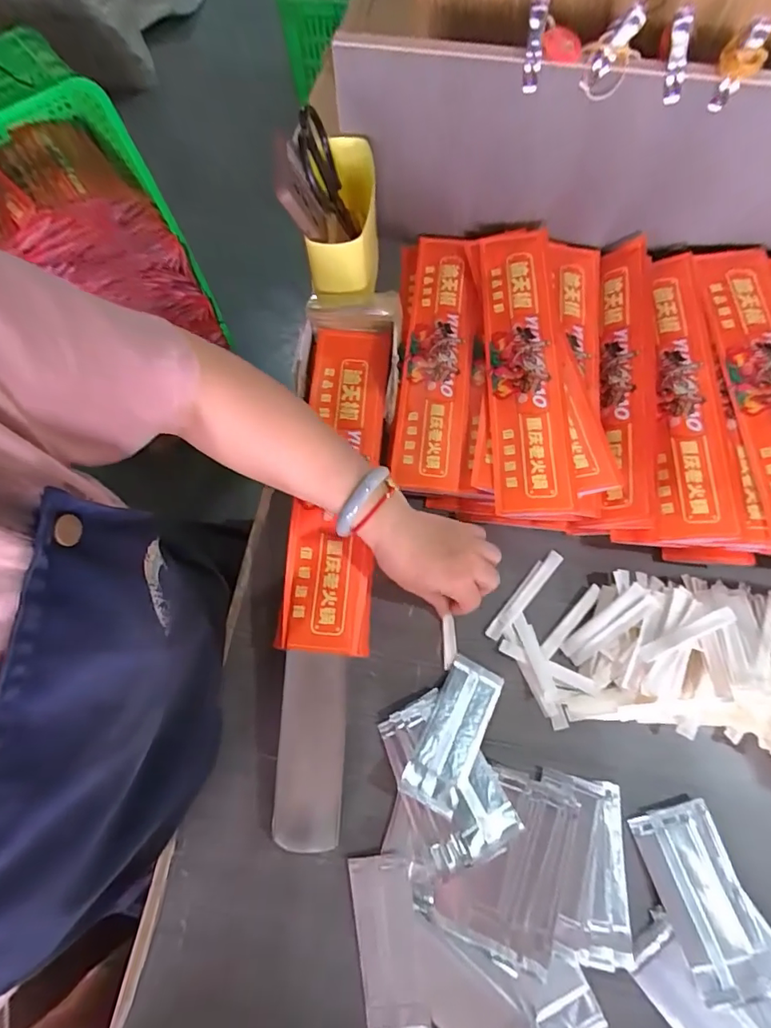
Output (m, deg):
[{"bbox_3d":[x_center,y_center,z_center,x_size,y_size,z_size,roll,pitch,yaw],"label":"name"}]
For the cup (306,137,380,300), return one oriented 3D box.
[{"bbox_3d":[-0.036,-0.314,0.524,0.068,0.084,0.158,8,71,5],"label":"cup"}]

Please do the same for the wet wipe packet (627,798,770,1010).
[{"bbox_3d":[0.250,0.300,0.377,0.064,0.017,0.124,-16,71,-4],"label":"wet wipe packet"}]

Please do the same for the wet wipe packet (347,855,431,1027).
[{"bbox_3d":[0.002,0.337,0.376,0.047,0.007,0.121,-9,70,-1],"label":"wet wipe packet"}]

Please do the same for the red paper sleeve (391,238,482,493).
[{"bbox_3d":[0.061,-0.181,0.539,0.078,0.019,0.336,6,71,4],"label":"red paper sleeve"}]

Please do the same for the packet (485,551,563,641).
[{"bbox_3d":[0.134,0.078,0.467,0.018,0.006,0.107,39,76,14],"label":"packet"}]

